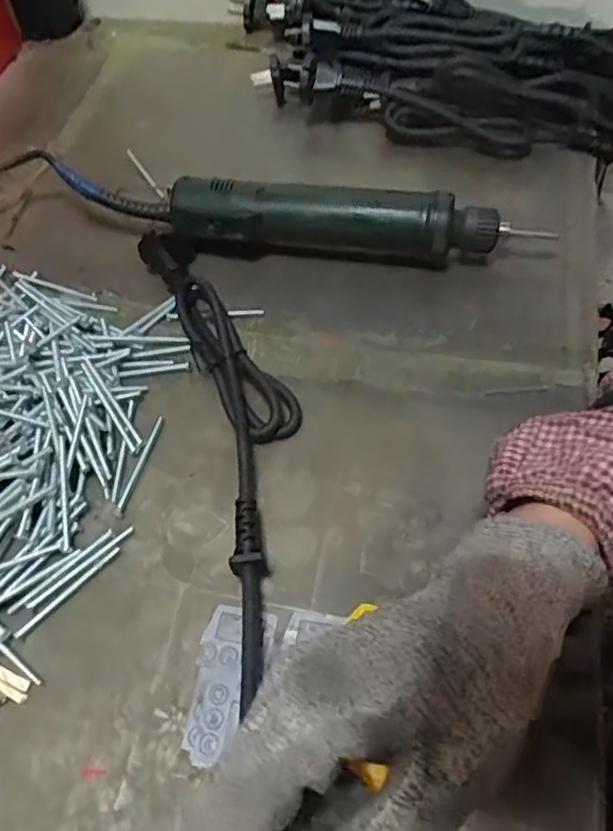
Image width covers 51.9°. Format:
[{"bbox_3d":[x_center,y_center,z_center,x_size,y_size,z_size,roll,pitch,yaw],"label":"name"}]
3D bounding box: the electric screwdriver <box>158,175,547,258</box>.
[{"bbox_3d":[0.030,-0.127,0.417,0.238,0.040,0.031,6,60,6],"label":"electric screwdriver"}]

